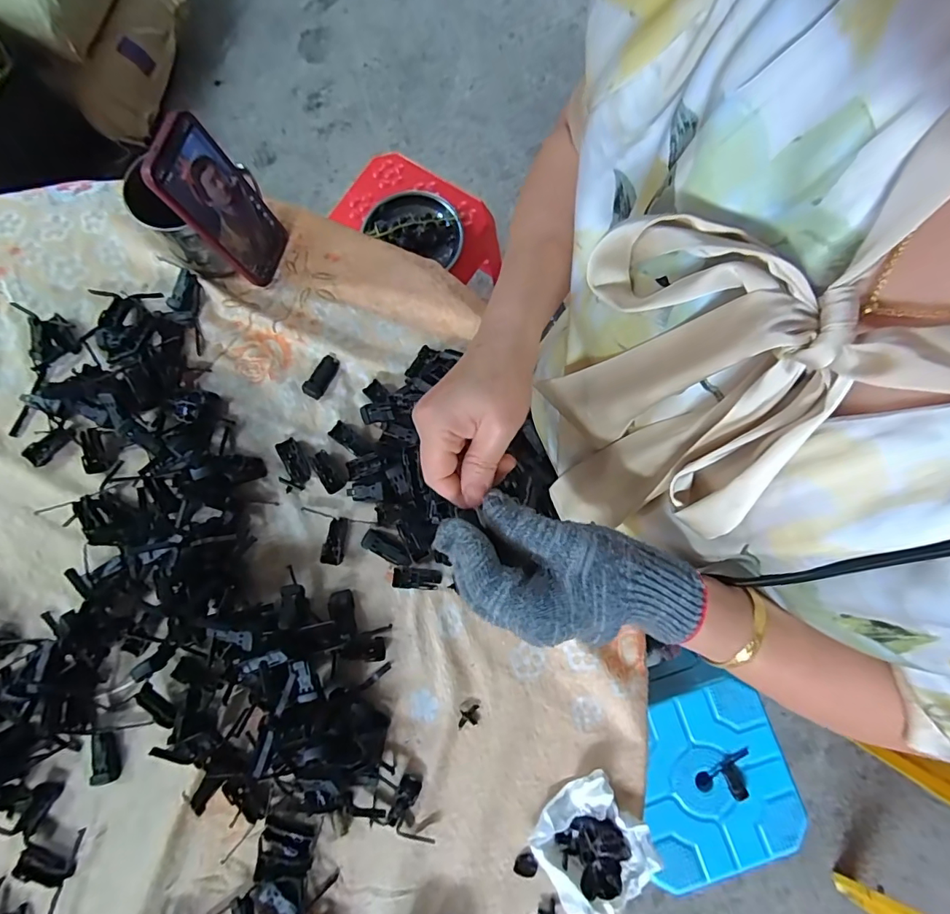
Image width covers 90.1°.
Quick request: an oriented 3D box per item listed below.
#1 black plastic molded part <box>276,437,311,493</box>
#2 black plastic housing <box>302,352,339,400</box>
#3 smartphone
[{"bbox_3d":[-0.193,0.008,0.498,0.031,0.011,0.052,-26,81,-5],"label":"black plastic molded part"},{"bbox_3d":[-0.167,-0.089,0.517,0.021,0.011,0.052,32,81,5],"label":"black plastic housing"},{"bbox_3d":[-0.245,-0.245,0.468,0.011,0.159,0.081,12,76,15],"label":"smartphone"}]

